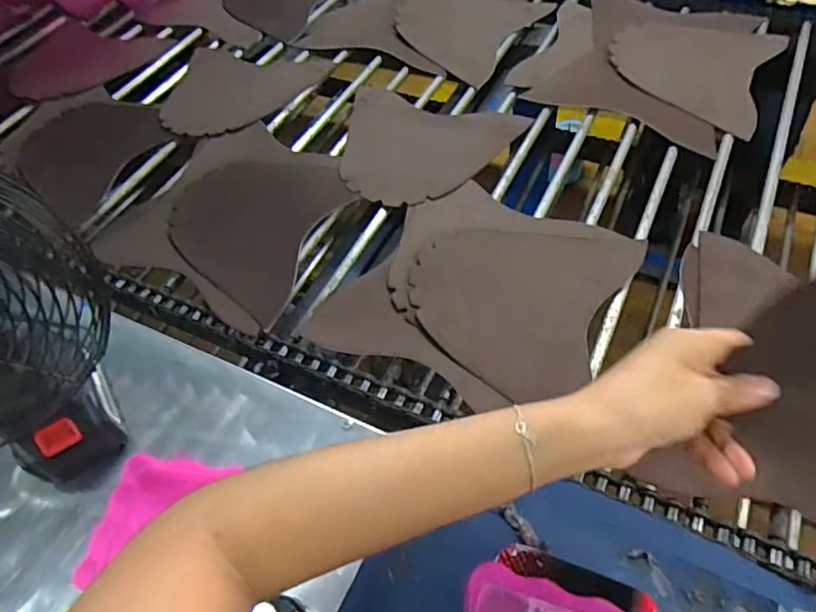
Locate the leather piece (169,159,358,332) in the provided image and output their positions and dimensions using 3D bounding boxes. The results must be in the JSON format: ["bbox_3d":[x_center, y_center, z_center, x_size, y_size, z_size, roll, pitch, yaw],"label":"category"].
[{"bbox_3d":[-0.193,-0.104,0.705,0.203,0.019,0.230,17,58,17],"label":"leather piece"}]

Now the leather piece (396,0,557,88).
[{"bbox_3d":[0.075,-0.454,0.940,0.233,0.009,0.222,29,62,24],"label":"leather piece"}]

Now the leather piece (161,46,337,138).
[{"bbox_3d":[-0.266,-0.324,0.888,0.240,0.020,0.224,11,56,14],"label":"leather piece"}]

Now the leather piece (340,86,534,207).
[{"bbox_3d":[0.007,-0.210,0.773,0.240,0.009,0.210,18,58,18],"label":"leather piece"}]

